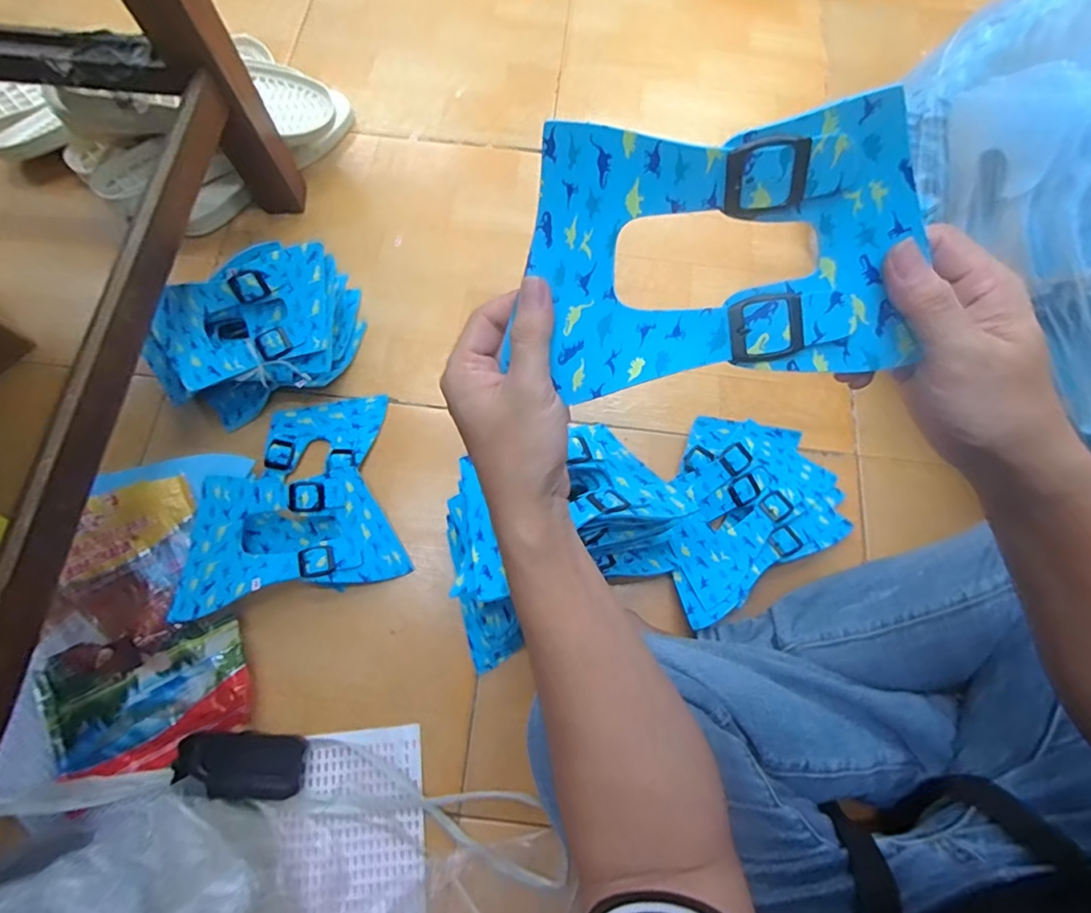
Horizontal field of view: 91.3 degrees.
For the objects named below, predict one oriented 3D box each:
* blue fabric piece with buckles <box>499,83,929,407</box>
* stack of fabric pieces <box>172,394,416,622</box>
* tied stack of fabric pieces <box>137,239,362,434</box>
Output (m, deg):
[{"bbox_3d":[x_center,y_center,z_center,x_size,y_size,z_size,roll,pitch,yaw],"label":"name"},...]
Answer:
[{"bbox_3d":[0.078,-0.092,0.245,0.168,0.029,0.117,-3,112,14],"label":"blue fabric piece with buckles"},{"bbox_3d":[-0.265,0.039,0.556,0.199,0.050,0.209,-12,73,-6],"label":"stack of fabric pieces"},{"bbox_3d":[-0.311,-0.132,0.580,0.225,0.119,0.147,-30,76,-11],"label":"tied stack of fabric pieces"}]

